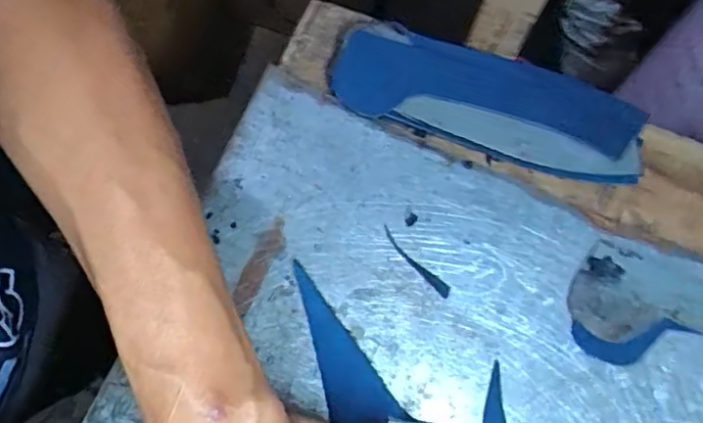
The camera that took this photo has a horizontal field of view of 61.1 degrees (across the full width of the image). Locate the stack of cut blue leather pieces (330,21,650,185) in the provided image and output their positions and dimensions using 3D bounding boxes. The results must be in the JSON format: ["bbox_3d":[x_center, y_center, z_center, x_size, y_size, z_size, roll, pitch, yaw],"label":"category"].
[{"bbox_3d":[0.097,-0.078,0.427,0.221,0.015,0.072,17,84,3],"label":"stack of cut blue leather pieces"}]

